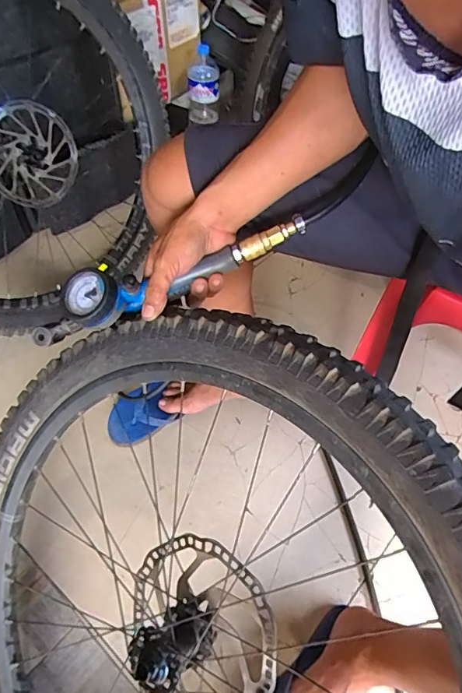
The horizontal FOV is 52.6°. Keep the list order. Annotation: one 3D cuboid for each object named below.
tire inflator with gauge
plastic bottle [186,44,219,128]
[{"bbox_3d":[-0.049,-0.080,0.510,0.267,0.047,0.056,-18,55,2],"label":"tire inflator with gauge"},{"bbox_3d":[-0.077,-0.705,1.293,0.088,0.192,0.090,-1,54,-3],"label":"plastic bottle"}]

